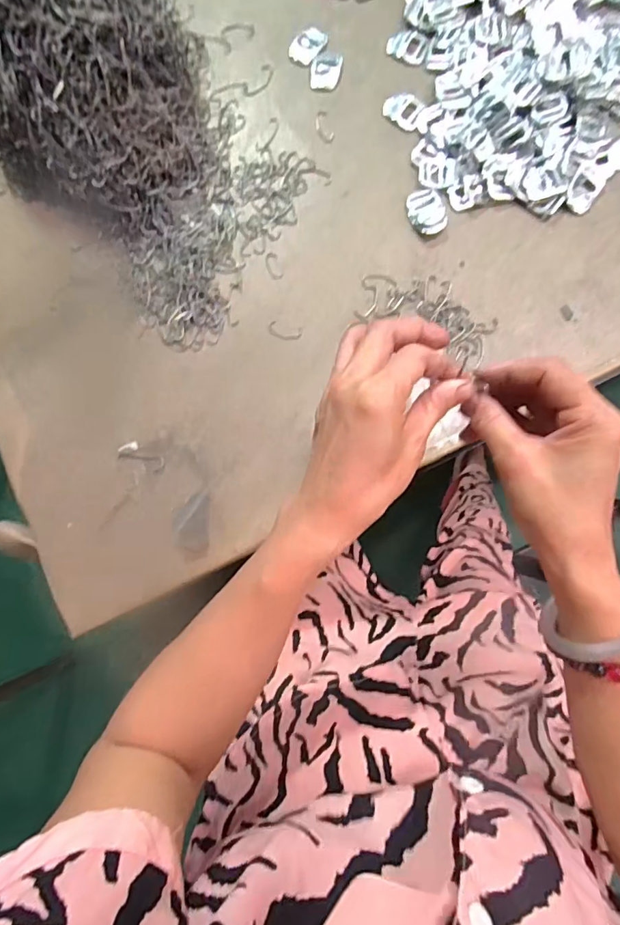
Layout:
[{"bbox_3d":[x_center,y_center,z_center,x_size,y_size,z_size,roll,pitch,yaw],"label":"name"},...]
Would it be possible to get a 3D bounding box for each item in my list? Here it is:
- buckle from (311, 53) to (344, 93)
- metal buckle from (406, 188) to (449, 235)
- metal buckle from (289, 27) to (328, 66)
[{"bbox_3d":[0.016,-0.392,0.471,0.029,0.004,0.039,11,85,6],"label":"buckle"},{"bbox_3d":[0.110,-0.235,0.443,0.032,0.007,0.044,-21,82,2],"label":"metal buckle"},{"bbox_3d":[-0.004,-0.423,0.478,0.036,0.008,0.032,-44,82,-1],"label":"metal buckle"}]

